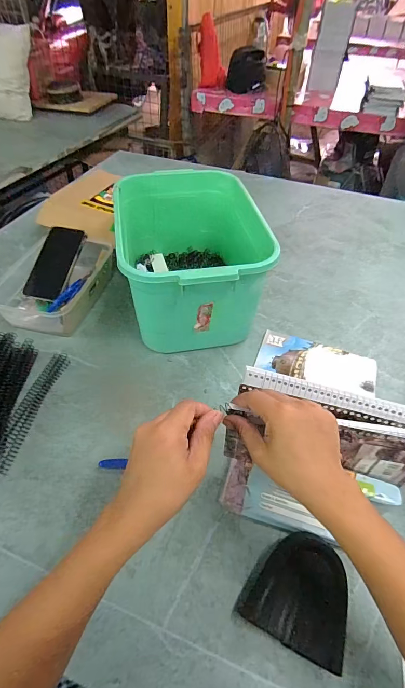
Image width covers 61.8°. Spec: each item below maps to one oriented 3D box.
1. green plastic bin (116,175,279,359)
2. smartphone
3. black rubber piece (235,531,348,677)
[{"bbox_3d":[-0.027,-0.152,0.620,0.223,0.187,0.329,-10,50,-10],"label":"green plastic bin"},{"bbox_3d":[-0.286,-0.158,0.660,0.069,0.012,0.154,17,79,-9],"label":"smartphone"},{"bbox_3d":[0.105,0.265,0.368,0.098,0.031,0.102,21,52,16],"label":"black rubber piece"}]

